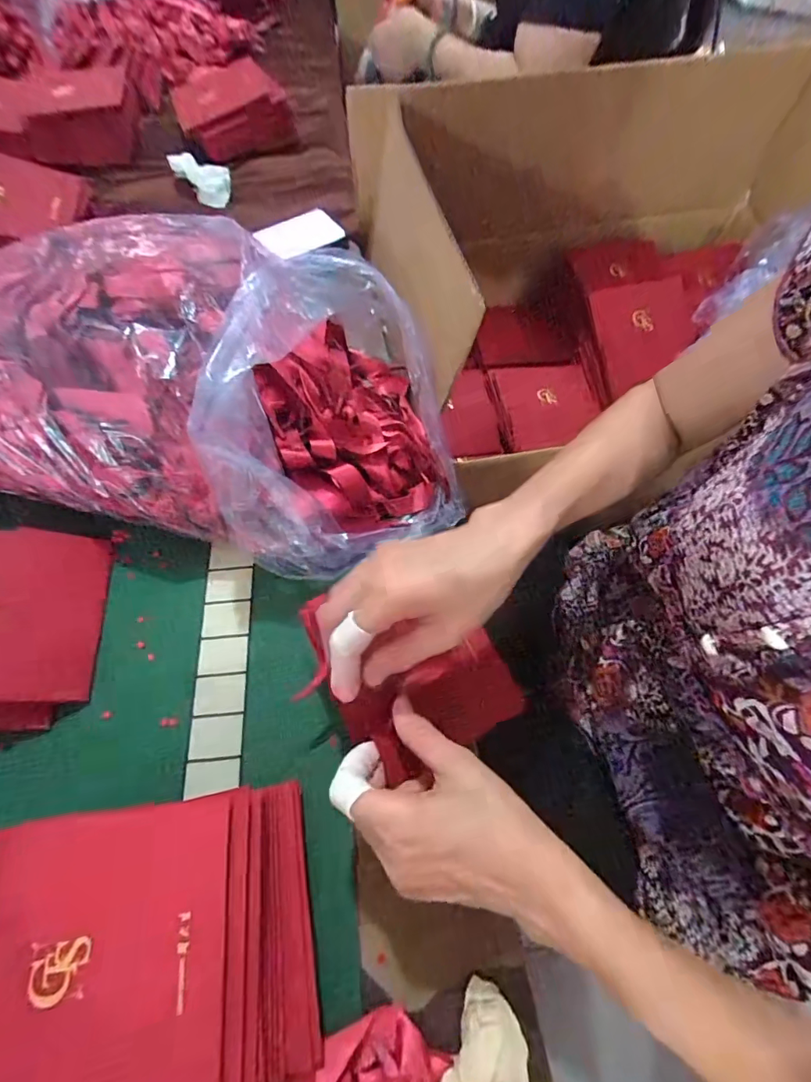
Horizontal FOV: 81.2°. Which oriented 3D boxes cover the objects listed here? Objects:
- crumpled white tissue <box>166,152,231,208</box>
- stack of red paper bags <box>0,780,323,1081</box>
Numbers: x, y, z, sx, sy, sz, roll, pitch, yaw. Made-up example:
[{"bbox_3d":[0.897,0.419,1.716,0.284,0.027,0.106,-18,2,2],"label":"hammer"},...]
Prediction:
[{"bbox_3d":[-0.288,-0.516,0.675,0.077,0.066,0.028,21,65,12],"label":"crumpled white tissue"},{"bbox_3d":[-0.145,0.232,0.273,0.171,0.070,0.145,-8,62,-3],"label":"stack of red paper bags"}]

